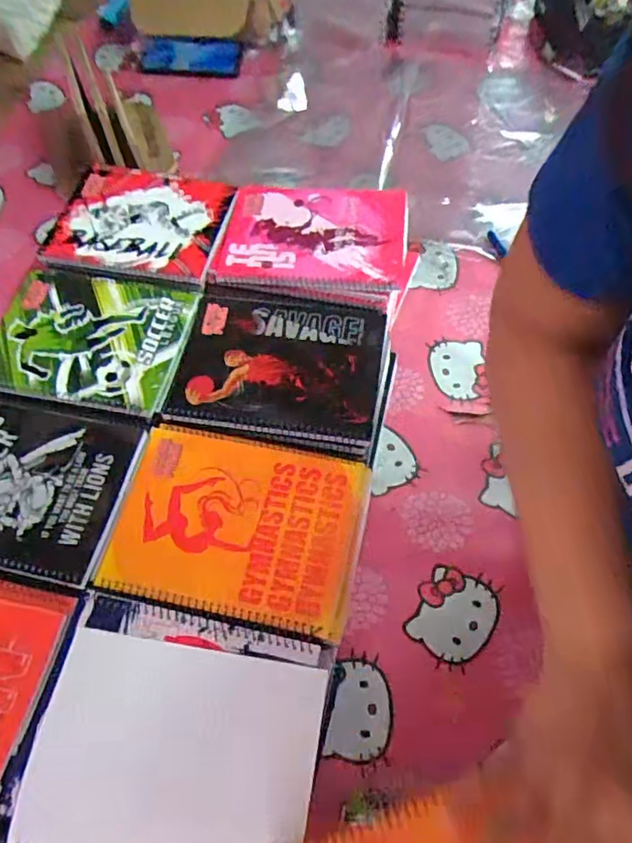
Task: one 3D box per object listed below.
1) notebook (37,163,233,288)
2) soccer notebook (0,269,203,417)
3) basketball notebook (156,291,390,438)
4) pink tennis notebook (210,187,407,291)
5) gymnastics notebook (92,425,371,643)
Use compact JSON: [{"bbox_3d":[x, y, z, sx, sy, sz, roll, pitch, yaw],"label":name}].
[{"bbox_3d":[-0.203,-0.237,0.651,0.195,0.011,0.156,10,65,6],"label":"notebook"},{"bbox_3d":[-0.233,-0.087,0.583,0.197,0.014,0.159,12,65,8],"label":"soccer notebook"},{"bbox_3d":[-0.039,-0.061,0.564,0.204,0.017,0.158,5,64,4],"label":"basketball notebook"},{"bbox_3d":[-0.002,-0.213,0.632,0.203,0.010,0.156,4,64,4],"label":"pink tennis notebook"},{"bbox_3d":[-0.070,0.086,0.484,0.209,0.007,0.157,8,65,6],"label":"gymnastics notebook"}]

